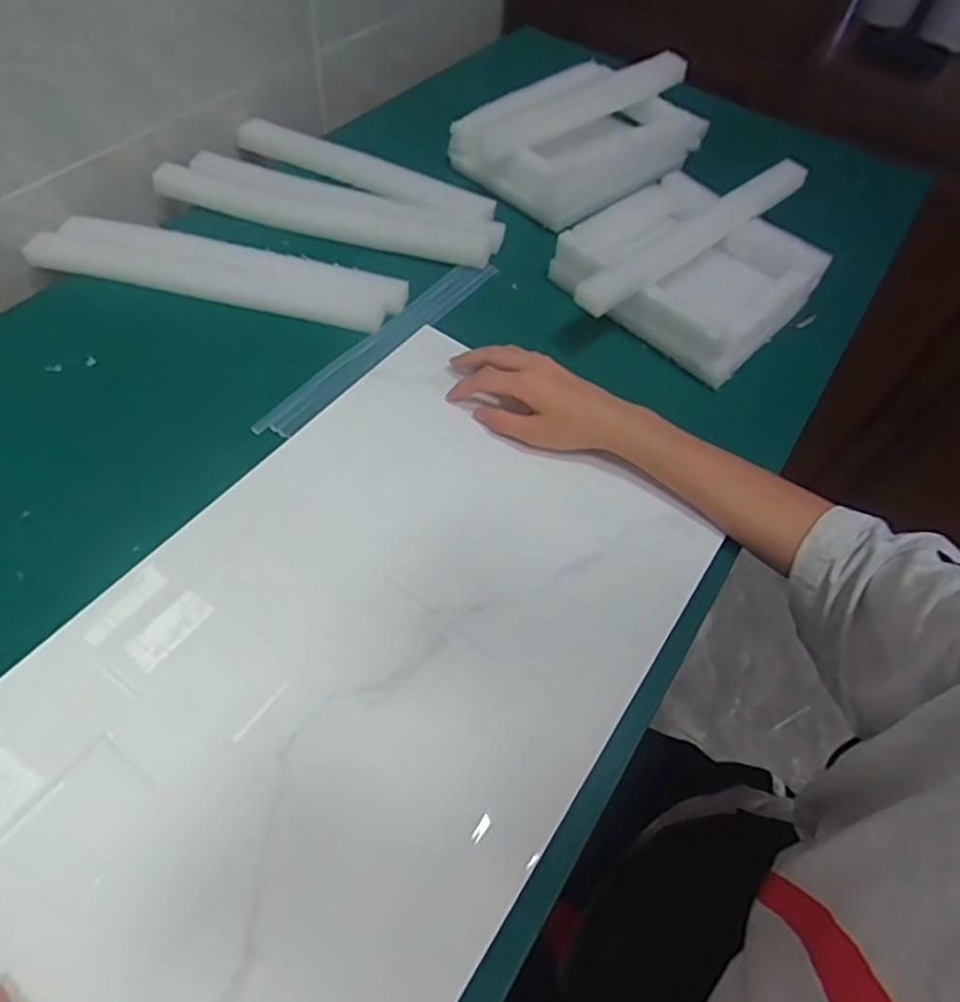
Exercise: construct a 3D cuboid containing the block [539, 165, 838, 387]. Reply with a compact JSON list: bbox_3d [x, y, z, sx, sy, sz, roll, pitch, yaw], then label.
[{"bbox_3d":[0.201,-0.222,0.600,0.192,0.061,0.298,39,64,19],"label":"block"}]

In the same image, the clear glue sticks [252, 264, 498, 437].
[{"bbox_3d":[-0.079,-0.139,0.550,0.036,0.015,0.271,35,60,17],"label":"clear glue sticks"}]

